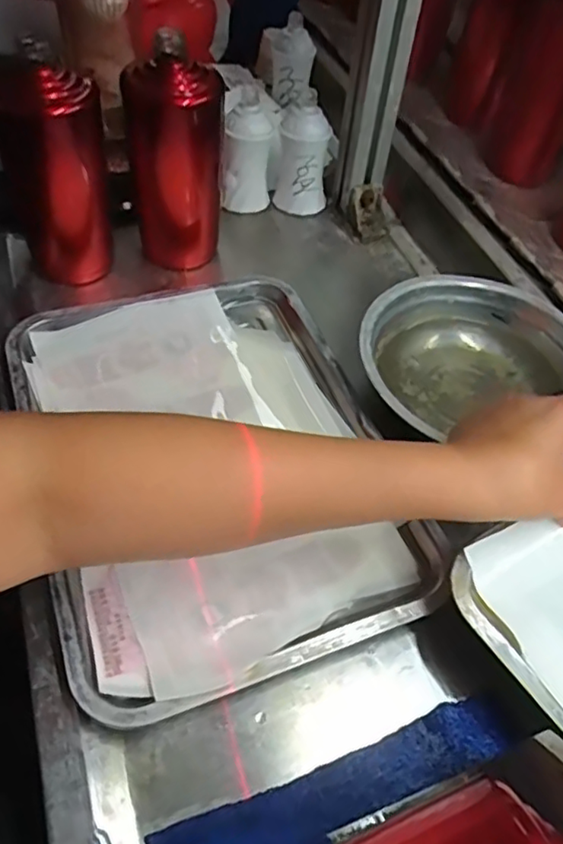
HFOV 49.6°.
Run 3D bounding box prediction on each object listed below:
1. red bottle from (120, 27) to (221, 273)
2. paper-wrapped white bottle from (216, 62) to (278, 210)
[{"bbox_3d":[-0.098,-0.232,0.554,0.071,0.189,0.066,-25,57,-20],"label":"red bottle"},{"bbox_3d":[-0.036,-0.288,0.649,0.059,0.117,0.051,4,52,1],"label":"paper-wrapped white bottle"}]

